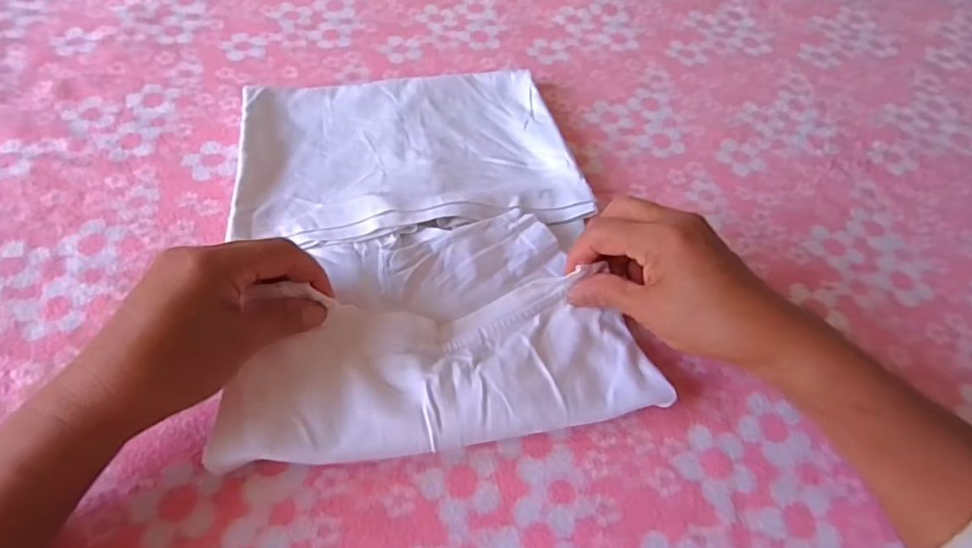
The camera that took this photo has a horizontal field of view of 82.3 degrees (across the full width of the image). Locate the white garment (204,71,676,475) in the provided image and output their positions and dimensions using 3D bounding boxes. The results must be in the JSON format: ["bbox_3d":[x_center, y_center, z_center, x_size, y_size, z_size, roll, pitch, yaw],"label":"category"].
[{"bbox_3d":[-0.045,-0.041,0.389,0.244,0.029,0.330,-7,56,-10],"label":"white garment"}]

